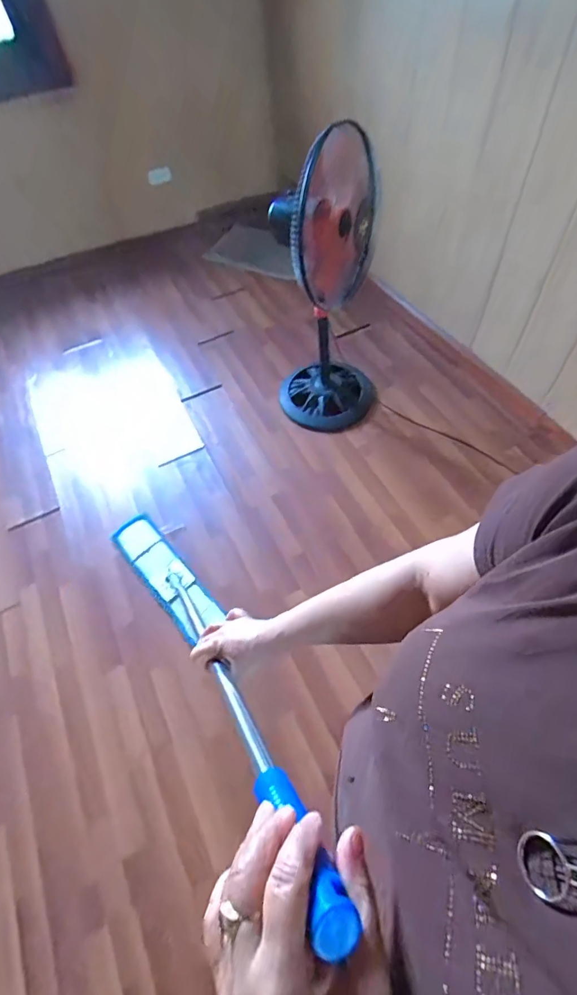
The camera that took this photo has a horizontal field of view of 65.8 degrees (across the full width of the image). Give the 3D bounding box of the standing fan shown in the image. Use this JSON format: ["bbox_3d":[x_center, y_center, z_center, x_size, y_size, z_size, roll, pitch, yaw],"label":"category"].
[{"bbox_3d":[0.127,-0.647,1.496,0.378,0.922,0.399,3,57,7],"label":"standing fan"}]

